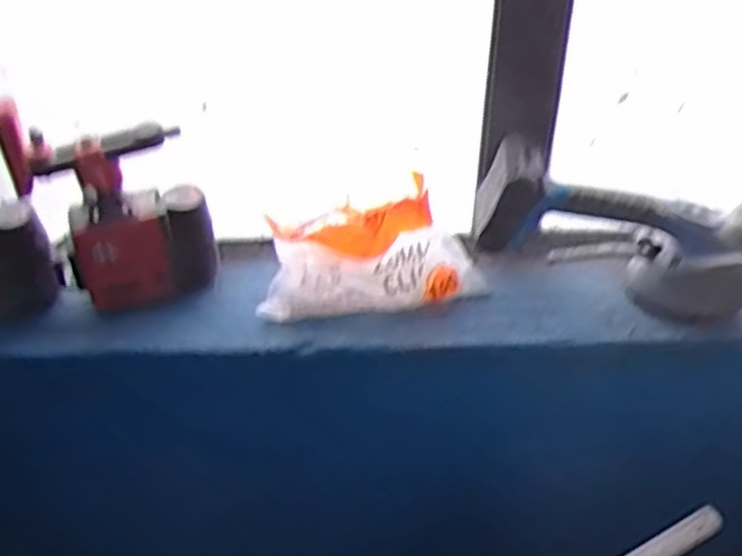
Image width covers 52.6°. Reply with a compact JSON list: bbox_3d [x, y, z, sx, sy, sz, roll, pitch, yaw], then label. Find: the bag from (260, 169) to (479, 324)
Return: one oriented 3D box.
[{"bbox_3d":[0.001,-0.030,0.752,0.212,0.112,0.086,-1,38,0],"label":"bag"}]

